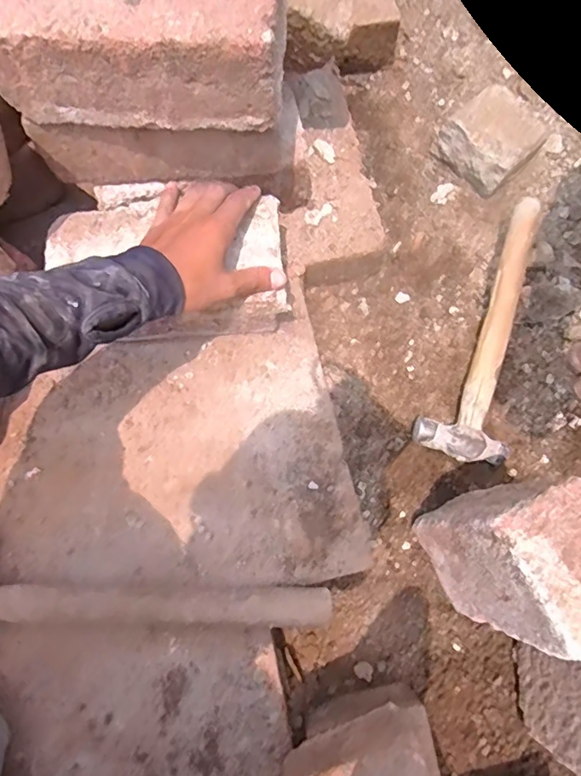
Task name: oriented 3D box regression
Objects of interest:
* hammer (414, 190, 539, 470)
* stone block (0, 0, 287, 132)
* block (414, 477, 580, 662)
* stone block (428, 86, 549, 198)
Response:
[{"bbox_3d":[0.235,-0.067,0.587,0.088,0.054,0.313,23,75,7],"label":"hammer"},{"bbox_3d":[-0.110,-0.258,0.378,0.211,0.075,0.098,2,74,1],"label":"stone block"},{"bbox_3d":[0.187,0.141,0.426,0.087,0.180,0.106,-32,76,-9],"label":"block"},{"bbox_3d":[0.259,-0.320,0.664,0.106,0.069,0.108,-37,77,-10],"label":"stone block"}]

